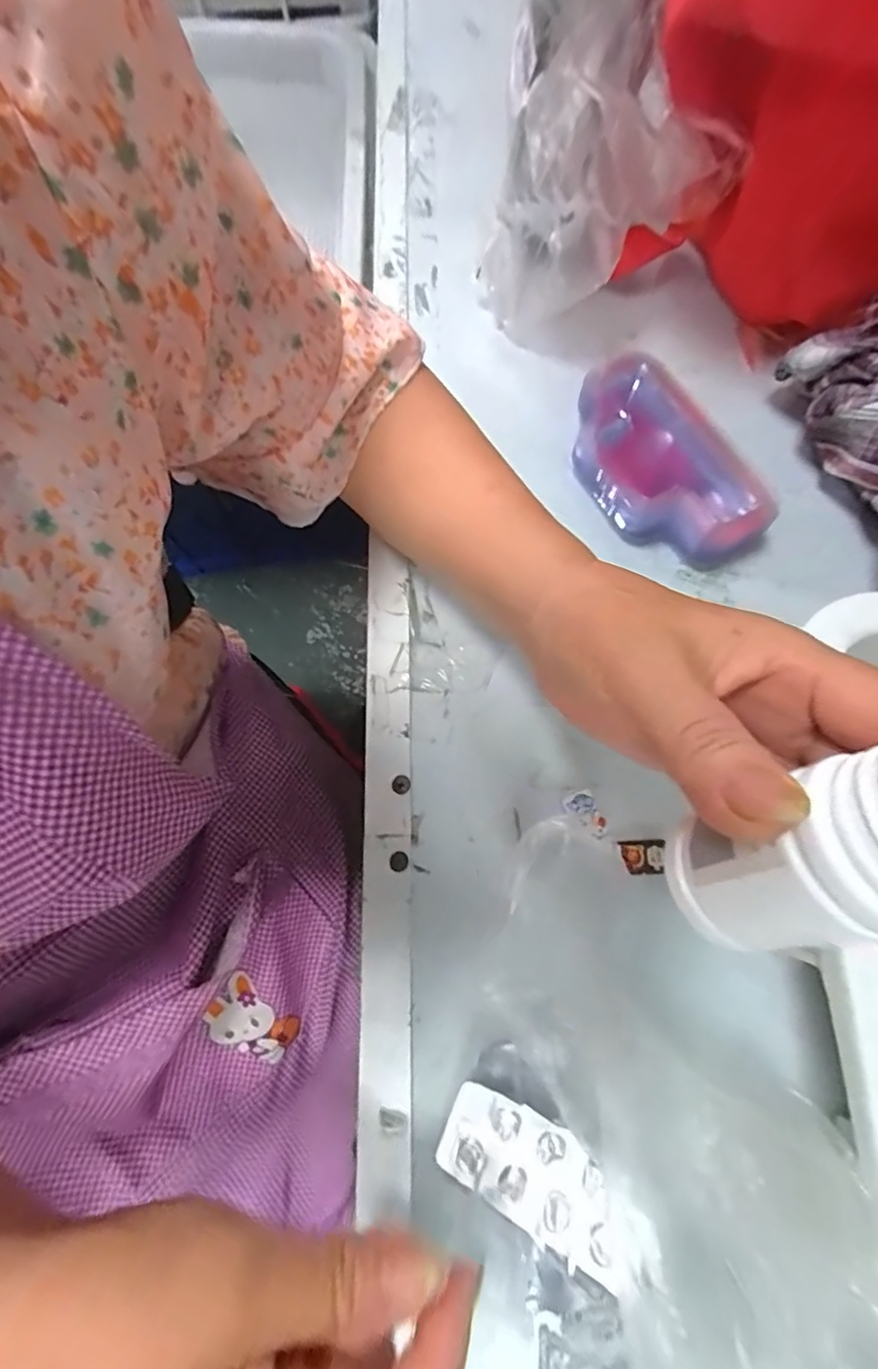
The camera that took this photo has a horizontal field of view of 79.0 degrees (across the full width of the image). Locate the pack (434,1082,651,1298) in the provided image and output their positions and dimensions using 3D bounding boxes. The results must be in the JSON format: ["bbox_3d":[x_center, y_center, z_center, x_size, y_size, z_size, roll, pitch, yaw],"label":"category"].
[{"bbox_3d":[0.042,0.204,0.219,0.083,0.008,0.040,25,84,19],"label":"pack"}]

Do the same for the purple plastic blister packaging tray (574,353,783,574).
[{"bbox_3d":[0.127,-0.133,0.319,0.077,0.021,0.146,-30,76,-8],"label":"purple plastic blister packaging tray"}]

